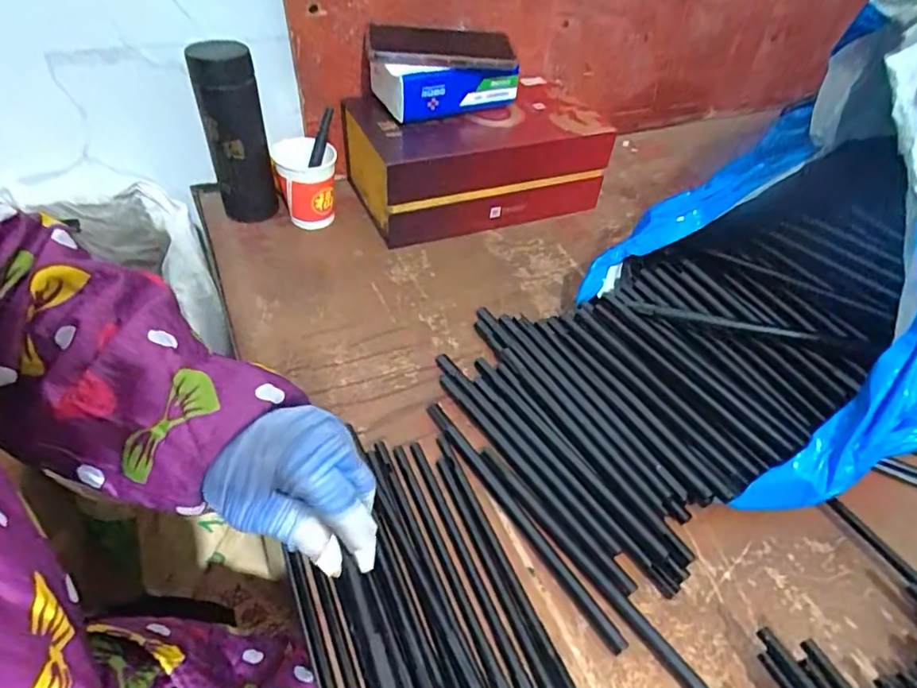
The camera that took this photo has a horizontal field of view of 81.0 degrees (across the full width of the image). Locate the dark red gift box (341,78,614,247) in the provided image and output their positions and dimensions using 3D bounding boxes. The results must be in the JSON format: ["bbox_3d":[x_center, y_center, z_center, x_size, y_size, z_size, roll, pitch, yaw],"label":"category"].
[{"bbox_3d":[0.022,-0.236,0.691,0.305,0.121,0.157,-14,48,-20],"label":"dark red gift box"}]

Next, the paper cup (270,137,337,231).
[{"bbox_3d":[-0.178,-0.183,0.634,0.068,0.093,0.070,-10,47,-16],"label":"paper cup"}]

